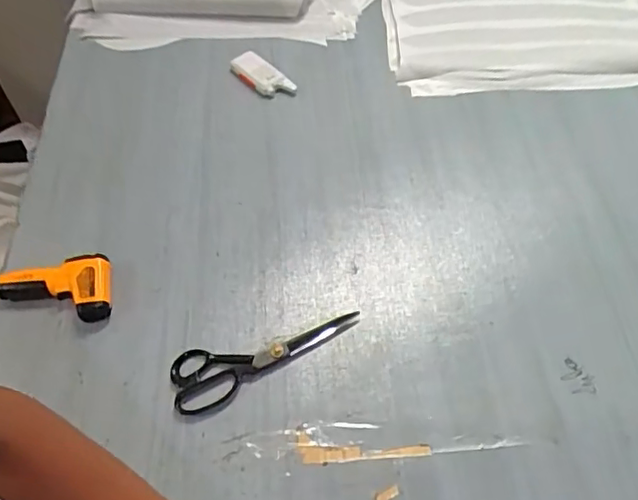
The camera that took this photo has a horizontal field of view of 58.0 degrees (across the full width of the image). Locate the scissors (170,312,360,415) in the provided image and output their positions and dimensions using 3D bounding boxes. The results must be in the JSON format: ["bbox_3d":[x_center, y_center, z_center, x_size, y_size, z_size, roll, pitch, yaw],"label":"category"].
[{"bbox_3d":[-0.060,0.142,0.719,0.238,0.013,0.078,-12,57,-9],"label":"scissors"}]

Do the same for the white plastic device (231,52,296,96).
[{"bbox_3d":[-0.100,-0.308,1.016,0.132,0.048,0.051,33,61,20],"label":"white plastic device"}]

